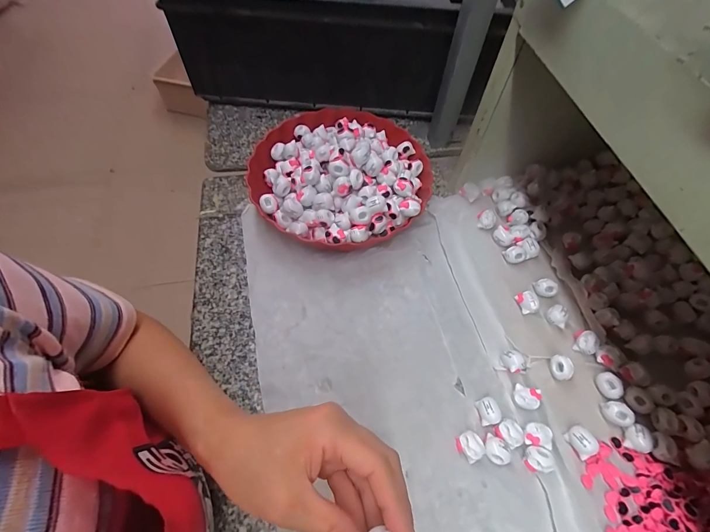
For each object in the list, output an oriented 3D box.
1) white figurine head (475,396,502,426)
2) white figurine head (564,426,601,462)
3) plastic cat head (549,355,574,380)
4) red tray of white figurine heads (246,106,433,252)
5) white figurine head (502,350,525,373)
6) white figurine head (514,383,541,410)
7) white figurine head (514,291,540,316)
[{"bbox_3d":[0.137,0.150,0.356,0.018,0.017,0.025,-6,59,-5],"label":"white figurine head"},{"bbox_3d":[0.216,0.168,0.330,0.018,0.021,0.026,-20,61,-13],"label":"white figurine head"},{"bbox_3d":[0.217,0.109,0.366,0.018,0.019,0.023,6,59,2],"label":"plastic cat head"},{"bbox_3d":[-0.019,-0.131,0.485,0.249,0.078,0.240,-24,62,-15],"label":"red tray of white figurine heads"},{"bbox_3d":[0.172,0.106,0.380,0.019,0.021,0.023,-21,62,-14],"label":"white figurine head"},{"bbox_3d":[0.179,0.138,0.363,0.025,0.013,0.022,14,59,7],"label":"white figurine head"},{"bbox_3d":[0.202,0.043,0.407,0.018,0.017,0.026,-7,59,-6],"label":"white figurine head"}]

